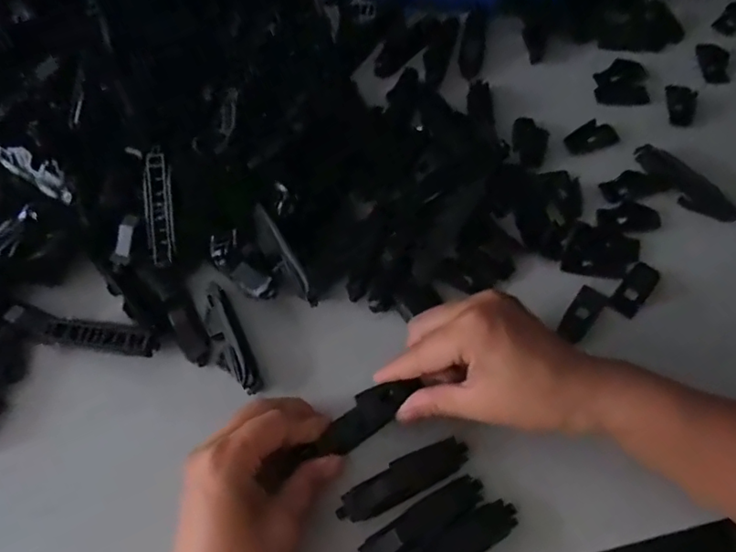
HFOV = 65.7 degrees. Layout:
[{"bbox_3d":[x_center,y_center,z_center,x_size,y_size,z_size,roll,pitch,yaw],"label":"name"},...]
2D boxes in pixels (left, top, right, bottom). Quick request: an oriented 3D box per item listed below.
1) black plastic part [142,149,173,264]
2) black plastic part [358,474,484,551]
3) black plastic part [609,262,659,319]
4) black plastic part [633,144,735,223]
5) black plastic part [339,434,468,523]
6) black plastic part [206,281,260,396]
[{"bbox_3d":[-0.139,-0.046,0.380,0.019,0.007,0.076,-3,91,-1],"label":"black plastic part"},{"bbox_3d":[0.029,0.141,0.324,0.081,0.008,0.020,-30,68,-13],"label":"black plastic part"},{"bbox_3d":[0.178,0.008,0.380,0.019,0.005,0.040,38,70,17],"label":"black plastic part"},{"bbox_3d":[0.226,-0.064,0.411,0.080,0.016,0.023,41,71,18],"label":"black plastic part"},{"bbox_3d":[0.021,0.120,0.337,0.081,0.006,0.021,-25,66,-11],"label":"black plastic part"},{"bbox_3d":[-0.091,0.039,0.369,0.021,0.013,0.076,-21,66,-9],"label":"black plastic part"}]

